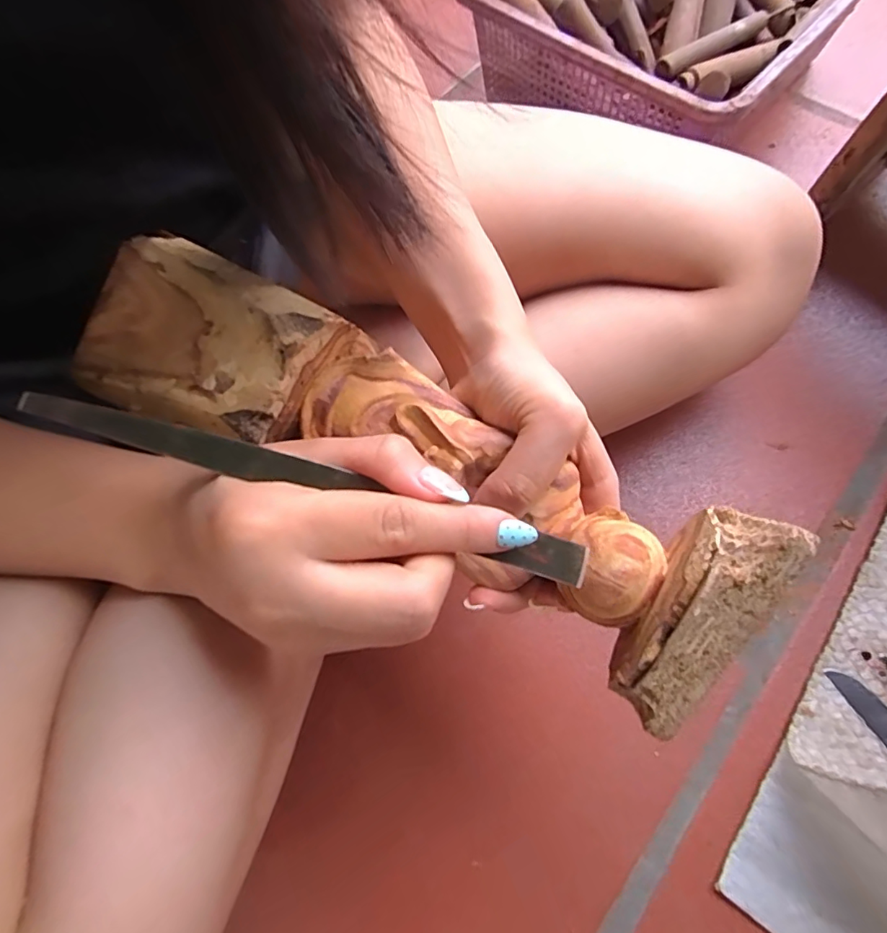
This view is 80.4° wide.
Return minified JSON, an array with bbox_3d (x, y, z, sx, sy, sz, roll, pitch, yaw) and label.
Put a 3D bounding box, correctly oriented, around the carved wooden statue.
[{"bbox_3d":[-0.029,-0.012,0.213,0.294,0.062,0.081,30,72,14],"label":"carved wooden statue"}]

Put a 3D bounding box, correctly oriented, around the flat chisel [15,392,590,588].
[{"bbox_3d":[-0.038,0.008,0.178,0.192,0.005,0.013,19,68,-9],"label":"flat chisel"}]

